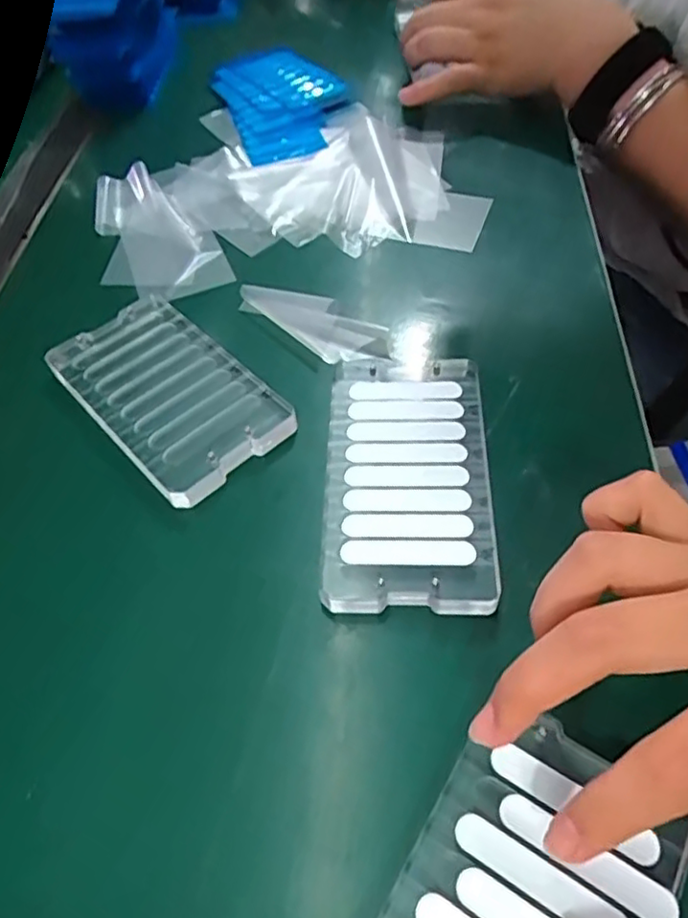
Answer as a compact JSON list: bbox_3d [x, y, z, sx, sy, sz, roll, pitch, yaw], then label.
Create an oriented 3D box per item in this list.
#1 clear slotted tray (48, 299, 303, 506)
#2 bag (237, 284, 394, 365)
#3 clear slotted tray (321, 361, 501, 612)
[{"bbox_3d":[-0.087,-0.034,0.315,0.069,0.010,0.122,-39,59,-22],"label":"clear slotted tray"},{"bbox_3d":[-0.018,-0.074,0.341,0.087,0.008,0.031,29,61,24],"label":"bag"},{"bbox_3d":[0.027,0.004,0.278,0.067,0.012,0.123,-1,53,5],"label":"clear slotted tray"}]

